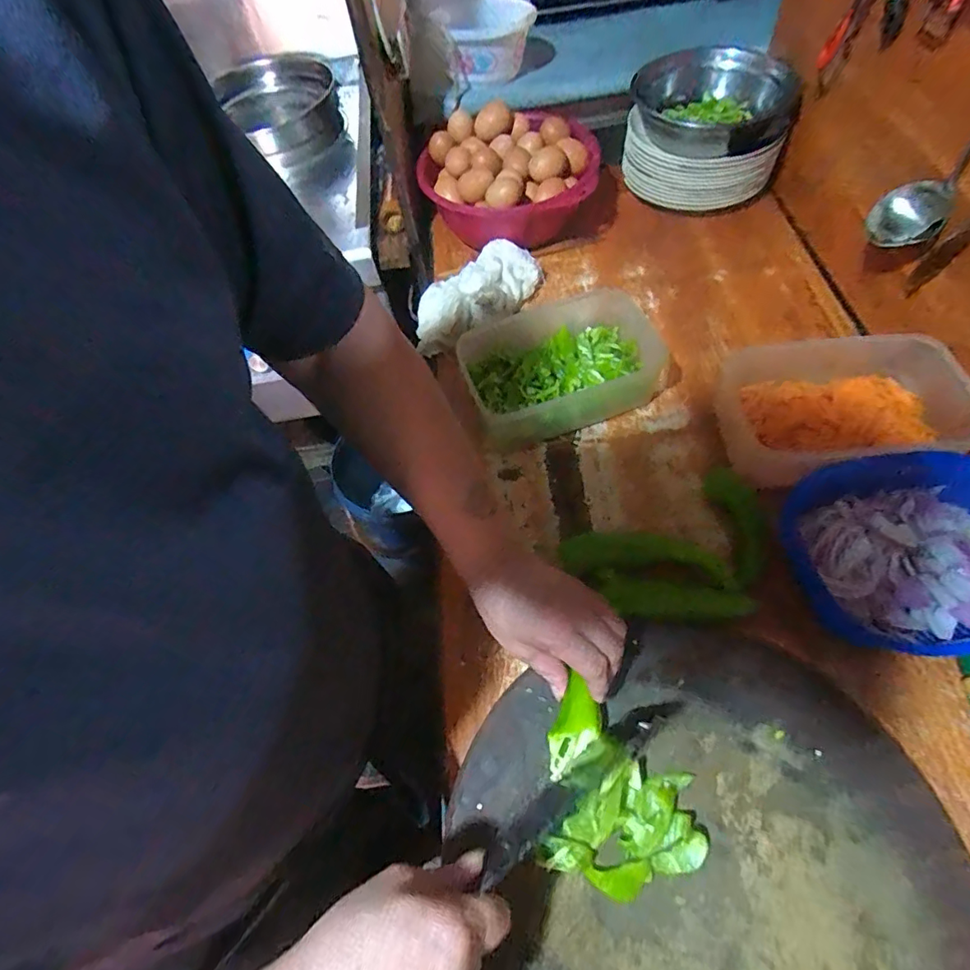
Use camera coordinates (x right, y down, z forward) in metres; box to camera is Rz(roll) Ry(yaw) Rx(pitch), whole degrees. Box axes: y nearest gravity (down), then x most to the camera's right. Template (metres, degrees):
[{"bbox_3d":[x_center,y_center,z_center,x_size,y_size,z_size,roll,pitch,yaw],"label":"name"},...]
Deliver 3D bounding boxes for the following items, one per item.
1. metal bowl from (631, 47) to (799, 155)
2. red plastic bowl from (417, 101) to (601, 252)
[{"bbox_3d":[0.317,-0.543,0.709,0.213,0.058,0.213,12,62,13],"label":"metal bowl"},{"bbox_3d":[0.033,-0.440,0.752,0.257,0.123,0.210,-2,60,5],"label":"red plastic bowl"}]

